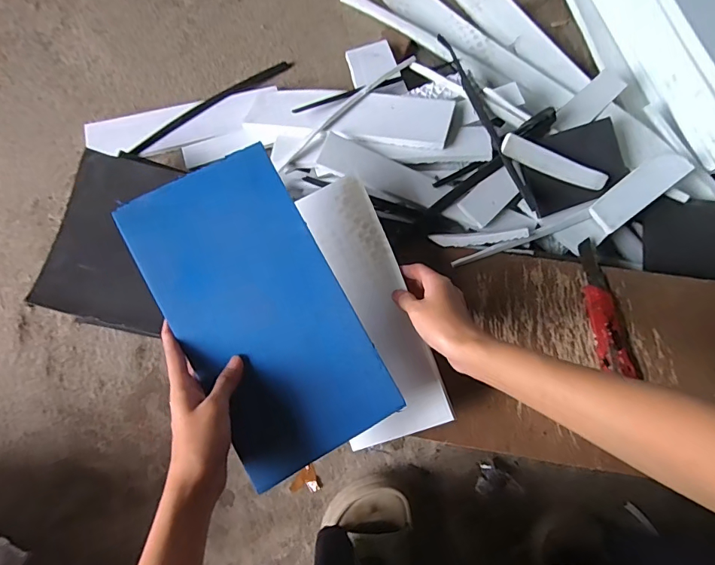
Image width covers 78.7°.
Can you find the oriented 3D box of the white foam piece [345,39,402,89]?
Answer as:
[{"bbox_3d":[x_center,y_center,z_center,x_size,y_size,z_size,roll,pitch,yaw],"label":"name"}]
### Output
[{"bbox_3d":[0.022,-0.314,0.630,0.065,0.013,0.059,-17,80,6],"label":"white foam piece"}]

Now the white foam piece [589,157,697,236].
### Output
[{"bbox_3d":[0.337,-0.111,0.524,0.119,0.017,0.042,-38,77,8],"label":"white foam piece"}]

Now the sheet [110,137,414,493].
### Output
[{"bbox_3d":[-0.088,0.025,0.399,0.147,0.007,0.277,-28,87,-11],"label":"sheet"}]

